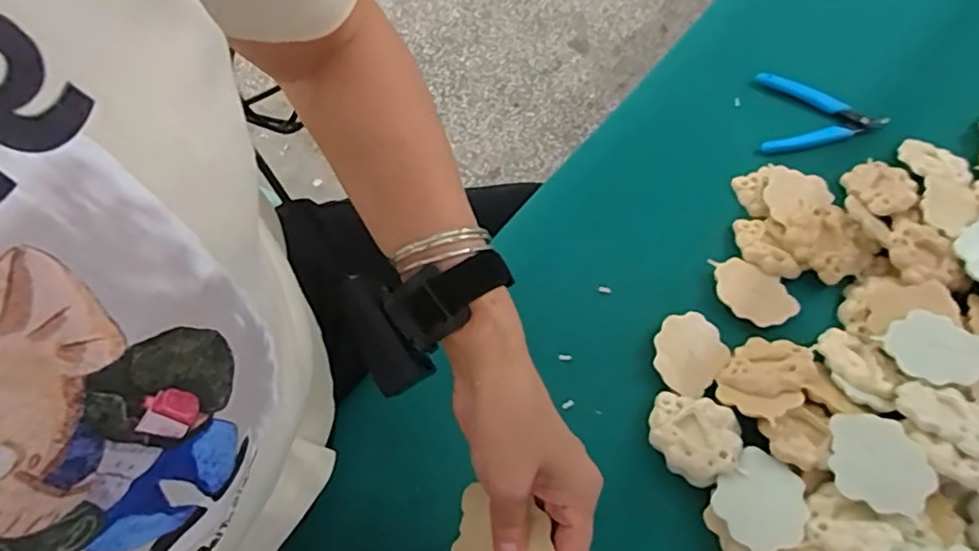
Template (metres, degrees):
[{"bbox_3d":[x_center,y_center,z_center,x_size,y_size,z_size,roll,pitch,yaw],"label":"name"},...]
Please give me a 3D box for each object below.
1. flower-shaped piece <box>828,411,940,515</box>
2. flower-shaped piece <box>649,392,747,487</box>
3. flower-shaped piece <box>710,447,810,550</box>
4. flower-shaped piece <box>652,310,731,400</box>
[{"bbox_3d":[0.255,0.121,0.403,0.055,0.008,0.064,-6,51,20],"label":"flower-shaped piece"},{"bbox_3d":[0.147,0.116,0.443,0.061,0.015,0.059,1,58,11],"label":"flower-shaped piece"},{"bbox_3d":[0.185,0.154,0.419,0.062,0.006,0.057,-4,49,5],"label":"flower-shaped piece"},{"bbox_3d":[0.154,0.059,0.478,0.054,0.004,0.063,40,69,16],"label":"flower-shaped piece"}]

